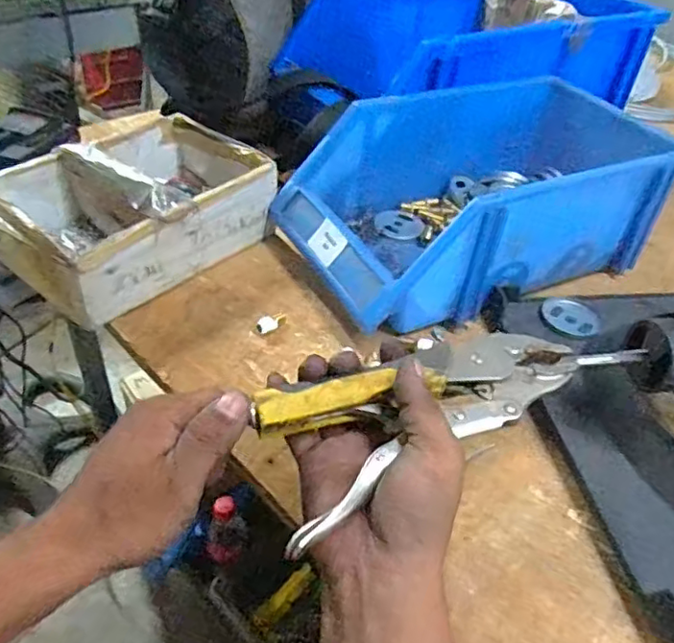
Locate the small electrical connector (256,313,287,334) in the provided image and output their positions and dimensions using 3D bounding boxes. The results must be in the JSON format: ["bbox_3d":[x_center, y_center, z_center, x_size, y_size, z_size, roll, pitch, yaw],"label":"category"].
[{"bbox_3d":[-0.052,0.001,0.509,0.029,0.010,0.011,-29,52,-33],"label":"small electrical connector"}]

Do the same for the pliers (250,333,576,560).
[{"bbox_3d":[0.054,0.050,0.341,0.199,0.017,0.081,-15,46,-22],"label":"pliers"}]

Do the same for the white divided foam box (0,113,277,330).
[{"bbox_3d":[-0.188,-0.110,0.561,0.165,0.086,0.230,31,48,26],"label":"white divided foam box"}]

